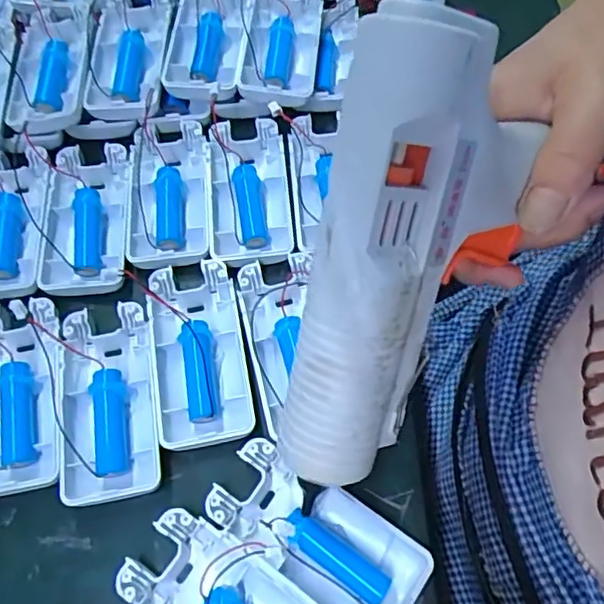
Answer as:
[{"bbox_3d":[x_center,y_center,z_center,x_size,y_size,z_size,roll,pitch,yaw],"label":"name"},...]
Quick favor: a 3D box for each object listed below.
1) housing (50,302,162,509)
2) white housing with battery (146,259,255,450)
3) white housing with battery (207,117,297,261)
[{"bbox_3d":[-0.093,0.047,0.276,0.046,0.015,0.091,-12,64,-2],"label":"housing"},{"bbox_3d":[-0.050,0.025,0.286,0.044,0.016,0.091,-11,64,-2],"label":"white housing with battery"},{"bbox_3d":[-0.030,-0.061,0.326,0.042,0.016,0.092,-7,64,0],"label":"white housing with battery"}]

